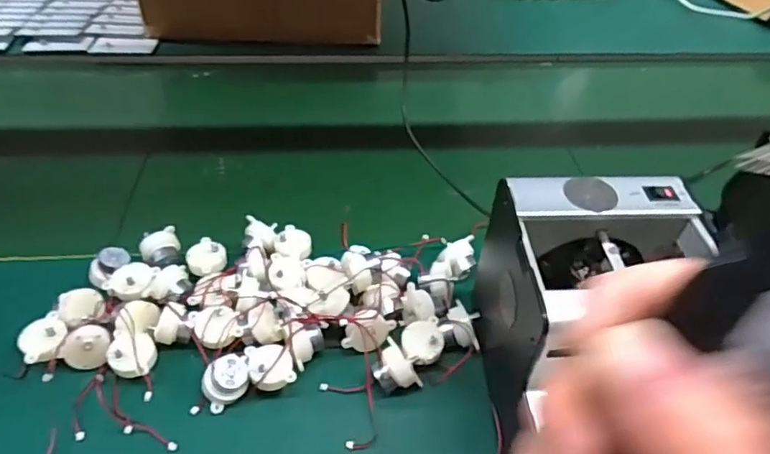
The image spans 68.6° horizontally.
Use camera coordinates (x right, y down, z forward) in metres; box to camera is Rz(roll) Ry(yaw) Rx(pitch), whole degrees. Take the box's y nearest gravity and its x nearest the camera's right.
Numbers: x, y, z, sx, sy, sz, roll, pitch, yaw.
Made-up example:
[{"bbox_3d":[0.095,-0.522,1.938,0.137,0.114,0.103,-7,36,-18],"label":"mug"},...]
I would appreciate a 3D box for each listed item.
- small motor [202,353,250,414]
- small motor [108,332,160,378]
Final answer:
[{"bbox_3d":[-0.116,0.113,0.414,0.033,0.025,0.033,-24,78,-29],"label":"small motor"},{"bbox_3d":[-0.188,0.098,0.423,0.032,0.024,0.032,0,63,-1],"label":"small motor"}]

